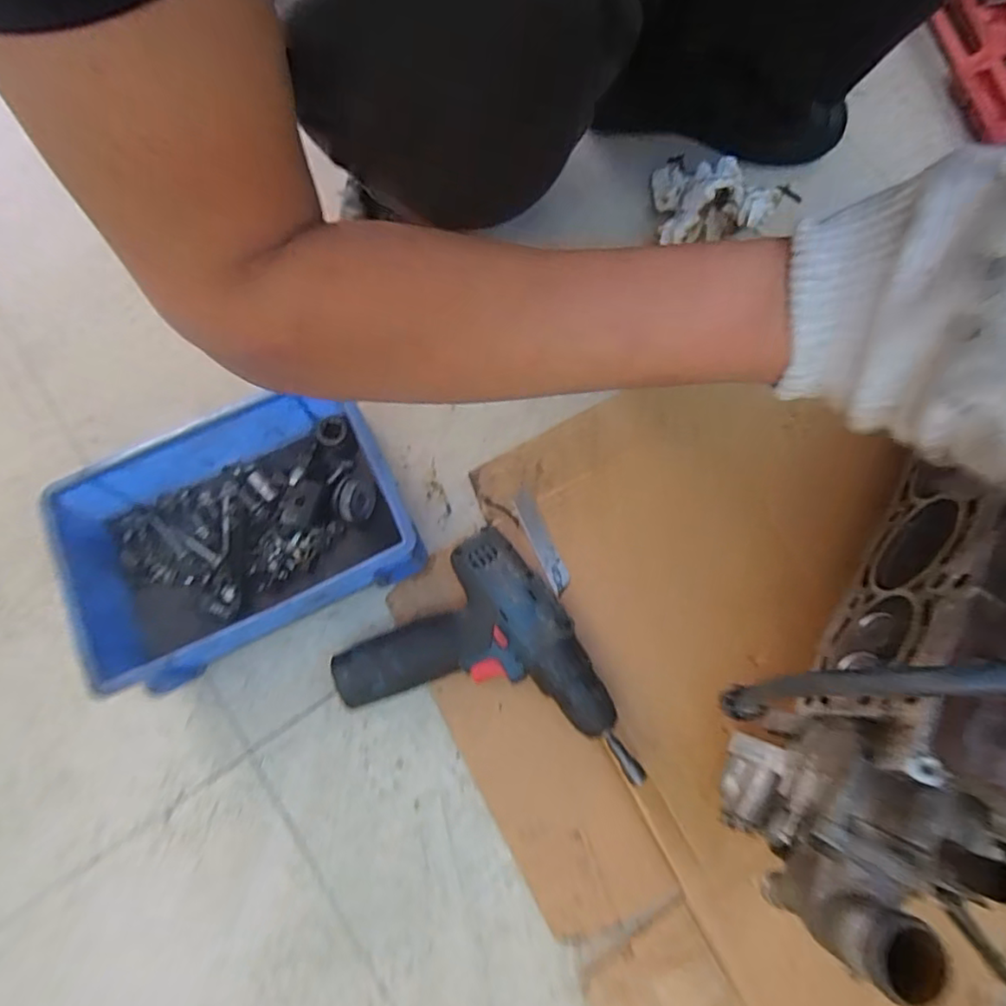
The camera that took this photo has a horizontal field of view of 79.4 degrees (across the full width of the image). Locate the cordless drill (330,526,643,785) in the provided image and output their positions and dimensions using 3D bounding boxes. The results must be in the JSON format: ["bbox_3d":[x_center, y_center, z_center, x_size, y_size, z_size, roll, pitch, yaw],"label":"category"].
[{"bbox_3d":[0.001,0.151,0.472,0.171,0.052,0.218,-44,81,-10],"label":"cordless drill"}]

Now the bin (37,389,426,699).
[{"bbox_3d":[-0.204,0.021,0.481,0.237,0.085,0.164,-26,79,-7],"label":"bin"}]

